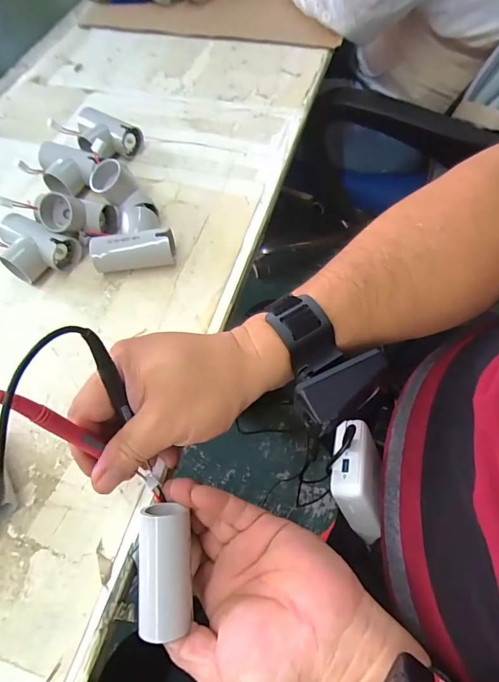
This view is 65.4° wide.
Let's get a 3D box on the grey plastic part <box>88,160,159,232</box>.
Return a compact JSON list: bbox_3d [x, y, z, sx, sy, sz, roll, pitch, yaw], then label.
[{"bbox_3d":[-0.121,-0.139,0.380,0.036,0.032,0.073,-47,111,-19],"label":"grey plastic part"}]

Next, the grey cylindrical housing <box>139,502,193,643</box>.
[{"bbox_3d":[-0.055,0.147,0.252,0.033,0.030,0.074,-4,76,1],"label":"grey cylindrical housing"}]

